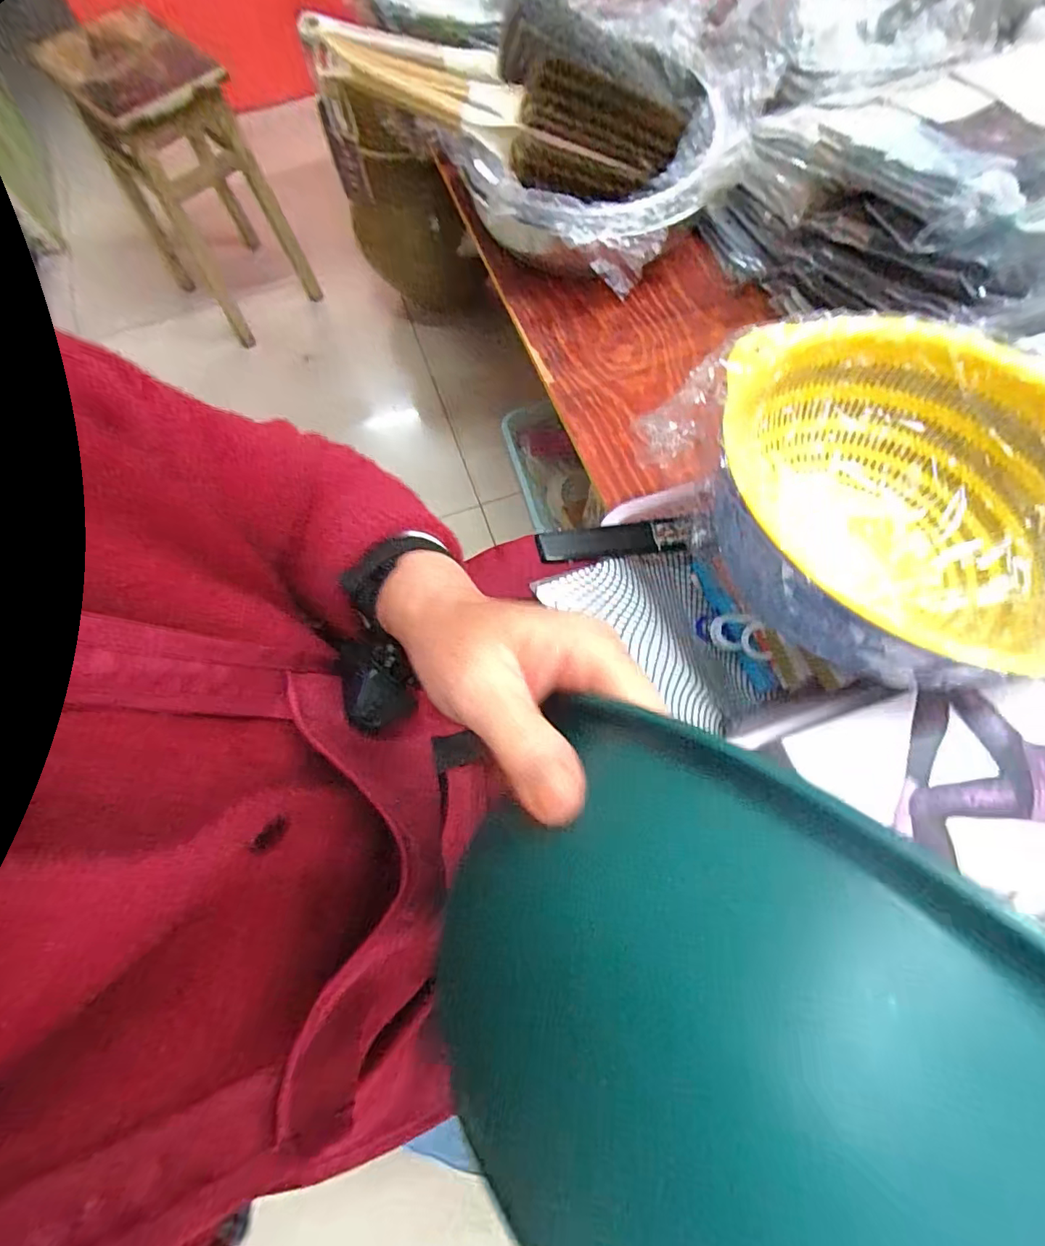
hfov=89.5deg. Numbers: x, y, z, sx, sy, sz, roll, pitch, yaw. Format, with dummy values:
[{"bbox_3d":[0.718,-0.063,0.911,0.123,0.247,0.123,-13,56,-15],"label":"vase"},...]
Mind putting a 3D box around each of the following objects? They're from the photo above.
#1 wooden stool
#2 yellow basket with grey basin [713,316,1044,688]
[{"bbox_3d":[-0.741,-0.979,1.207,0.282,0.429,0.358,-35,72,-10],"label":"wooden stool"},{"bbox_3d":[0.274,-0.091,0.380,0.264,0.121,0.246,-1,70,2],"label":"yellow basket with grey basin"}]

